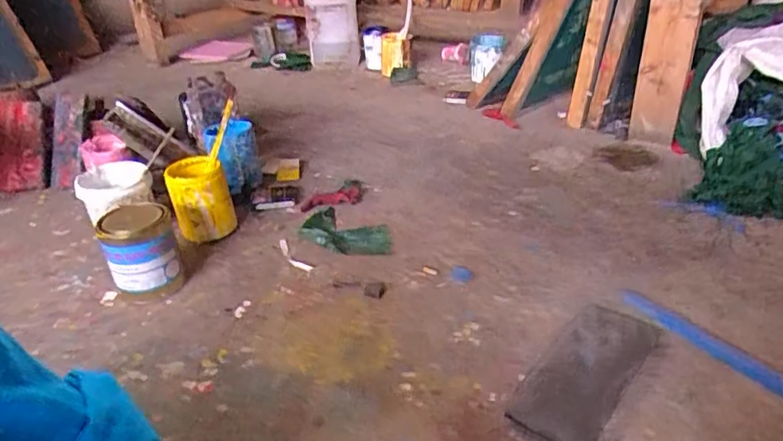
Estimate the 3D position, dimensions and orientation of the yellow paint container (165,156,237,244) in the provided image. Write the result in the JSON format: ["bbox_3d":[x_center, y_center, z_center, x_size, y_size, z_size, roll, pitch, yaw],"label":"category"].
[{"bbox_3d":[-0.355,-0.034,1.051,0.103,0.134,0.125,-14,31,-16],"label":"yellow paint container"}]

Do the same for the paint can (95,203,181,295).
[{"bbox_3d":[-0.396,0.057,0.896,0.110,0.132,0.100,-20,33,-25],"label":"paint can"}]

